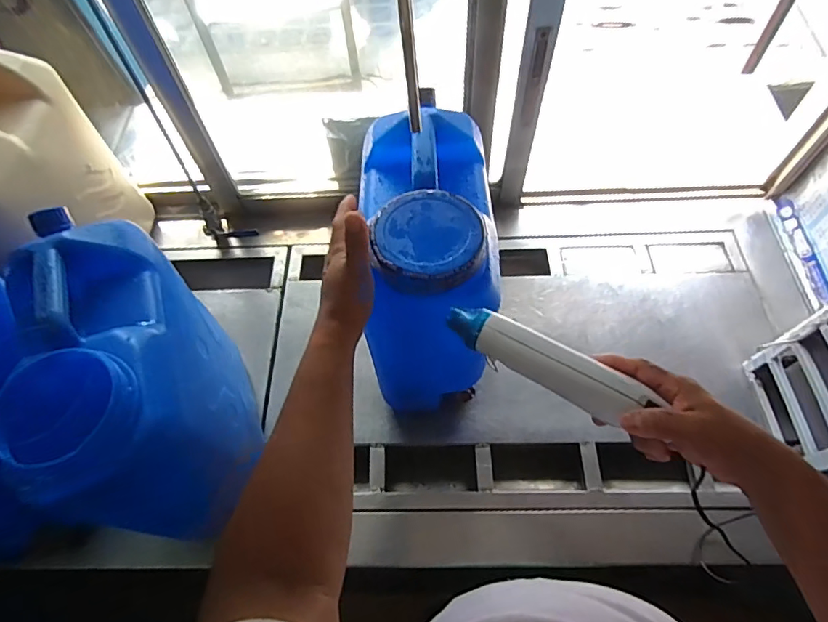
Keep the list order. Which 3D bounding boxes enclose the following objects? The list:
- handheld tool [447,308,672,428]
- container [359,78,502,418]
[{"bbox_3d":[0.116,0.045,0.462,0.184,0.031,0.040,27,66,18],"label":"handheld tool"},{"bbox_3d":[0.016,-0.054,0.726,0.170,0.388,0.269,-3,61,2],"label":"container"}]

